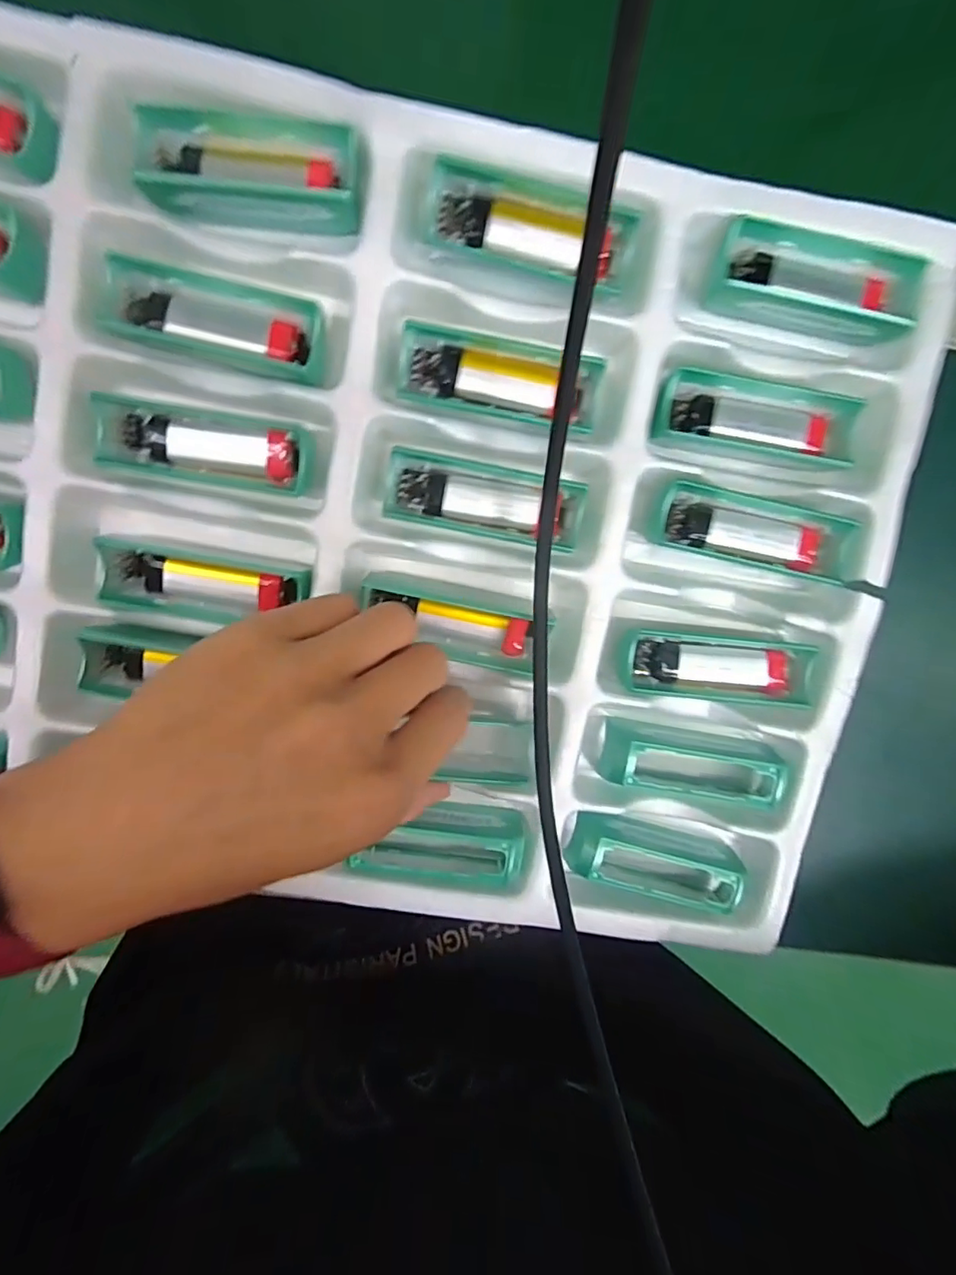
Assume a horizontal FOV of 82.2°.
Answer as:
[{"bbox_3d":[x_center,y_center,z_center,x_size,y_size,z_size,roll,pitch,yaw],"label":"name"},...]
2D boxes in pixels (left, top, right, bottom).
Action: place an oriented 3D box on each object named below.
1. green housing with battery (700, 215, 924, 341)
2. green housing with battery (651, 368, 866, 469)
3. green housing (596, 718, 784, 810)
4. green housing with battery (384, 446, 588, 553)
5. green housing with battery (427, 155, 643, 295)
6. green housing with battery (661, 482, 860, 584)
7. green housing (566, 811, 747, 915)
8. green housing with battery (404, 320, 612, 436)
[{"bbox_3d":[0.136,-0.141,0.220,0.080,0.016,0.031,13,98,-5],"label":"green housing with battery"},{"bbox_3d":[0.114,-0.089,0.226,0.081,0.014,0.027,9,98,-5],"label":"green housing with battery"},{"bbox_3d":[0.096,0.058,0.247,0.075,0.024,0.028,11,98,-5],"label":"green housing"},{"bbox_3d":[0.004,-0.056,0.226,0.079,0.018,0.028,10,98,-5],"label":"green housing with battery"},{"bbox_3d":[0.021,-0.158,0.210,0.078,0.010,0.026,14,98,-6],"label":"green housing with battery"},{"bbox_3d":[0.117,-0.044,0.232,0.077,0.016,0.026,14,98,-5],"label":"green housing with battery"},{"bbox_3d":[0.081,0.102,0.252,0.075,0.024,0.028,14,98,-6],"label":"green housing"},{"bbox_3d":[0.010,-0.104,0.220,0.080,0.017,0.027,7,98,-5],"label":"green housing with battery"}]

